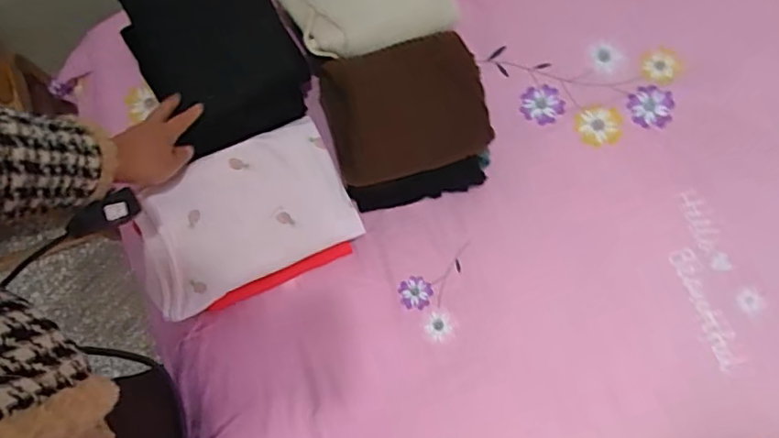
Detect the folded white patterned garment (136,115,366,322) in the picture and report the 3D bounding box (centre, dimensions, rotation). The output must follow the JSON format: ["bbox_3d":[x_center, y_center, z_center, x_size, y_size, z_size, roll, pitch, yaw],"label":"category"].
[{"bbox_3d":[-0.191,-0.005,0.724,0.265,0.045,0.168,-27,79,-5],"label":"folded white patterned garment"}]

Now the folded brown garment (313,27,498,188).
[{"bbox_3d":[0.024,-0.150,0.754,0.209,0.048,0.162,-16,76,-5],"label":"folded brown garment"}]

